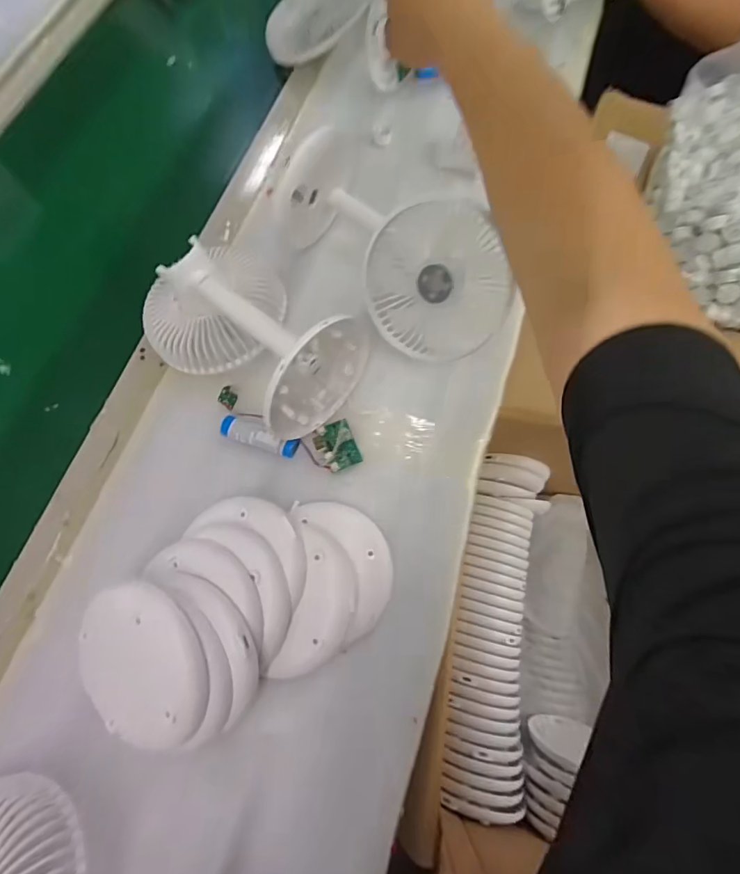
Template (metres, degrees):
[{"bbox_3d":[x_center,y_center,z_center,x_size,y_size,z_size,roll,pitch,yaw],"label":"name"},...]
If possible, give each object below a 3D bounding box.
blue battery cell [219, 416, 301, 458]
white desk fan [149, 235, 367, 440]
[{"bbox_3d":[-0.095,0.001,0.386,0.066,0.021,0.018,17,71,8],"label":"blue battery cell"},{"bbox_3d":[-0.108,-0.094,0.374,0.194,0.111,0.106,28,73,11],"label":"white desk fan"}]

